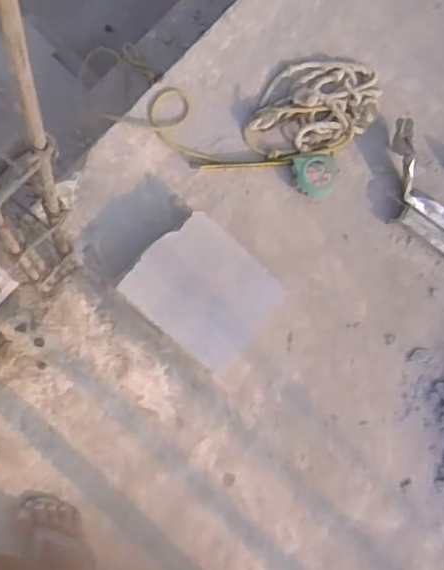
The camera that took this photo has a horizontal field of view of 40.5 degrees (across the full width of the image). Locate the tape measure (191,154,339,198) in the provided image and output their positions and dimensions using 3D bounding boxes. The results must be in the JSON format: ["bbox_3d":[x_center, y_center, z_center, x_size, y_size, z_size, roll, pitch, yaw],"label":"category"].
[{"bbox_3d":[0.093,-0.196,1.111,0.270,0.046,0.082,-7,91,-13],"label":"tape measure"}]

